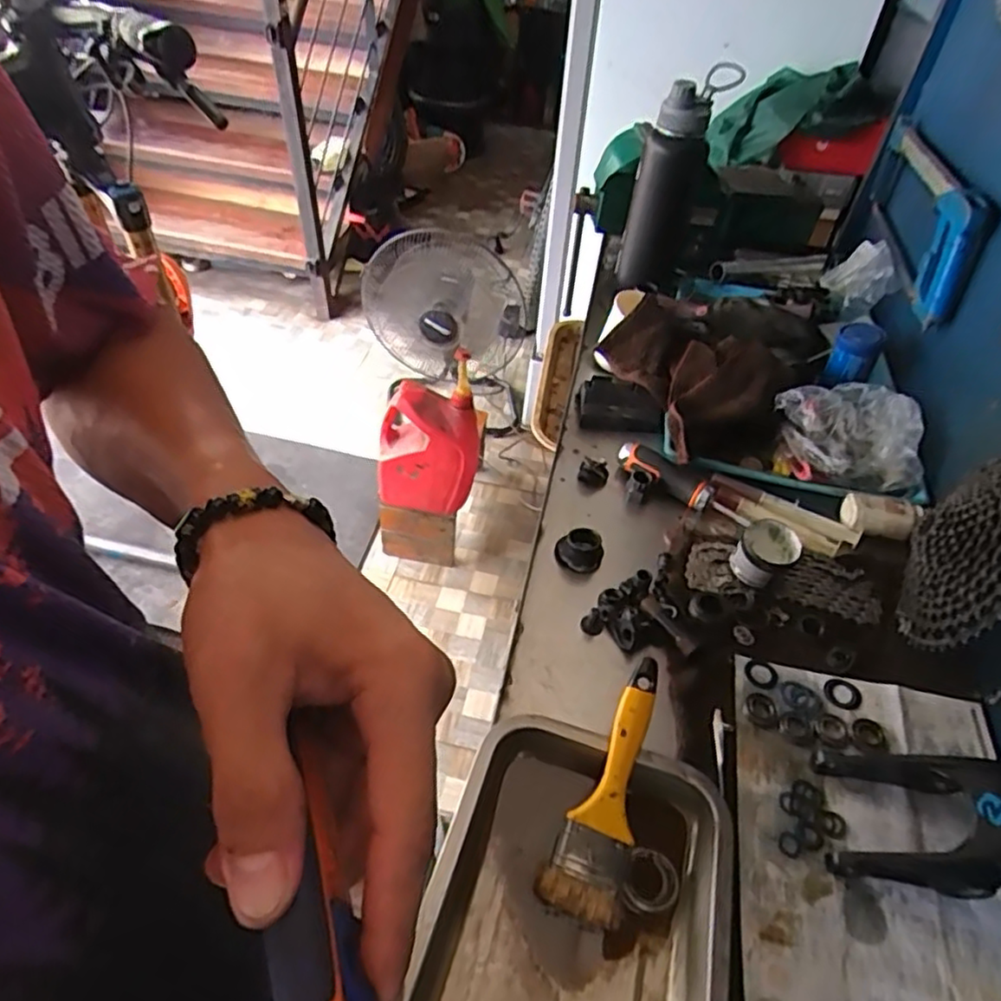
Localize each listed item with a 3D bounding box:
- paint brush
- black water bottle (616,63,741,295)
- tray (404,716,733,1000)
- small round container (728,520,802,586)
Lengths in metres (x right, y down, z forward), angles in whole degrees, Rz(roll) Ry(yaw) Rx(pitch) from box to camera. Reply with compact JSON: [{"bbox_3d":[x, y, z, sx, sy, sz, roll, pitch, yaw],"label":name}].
[{"bbox_3d":[0.083,0.210,0.494,0.052,0.018,0.187,19,61,12],"label":"paint brush"},{"bbox_3d":[0.252,-0.463,1.014,0.100,0.345,0.078,11,71,4],"label":"black water bottle"},{"bbox_3d":[0.046,0.273,0.432,0.194,0.057,0.257,14,47,7],"label":"tray"},{"bbox_3d":[0.263,0.056,0.669,0.053,0.050,0.055,3,46,-3],"label":"small round container"}]

